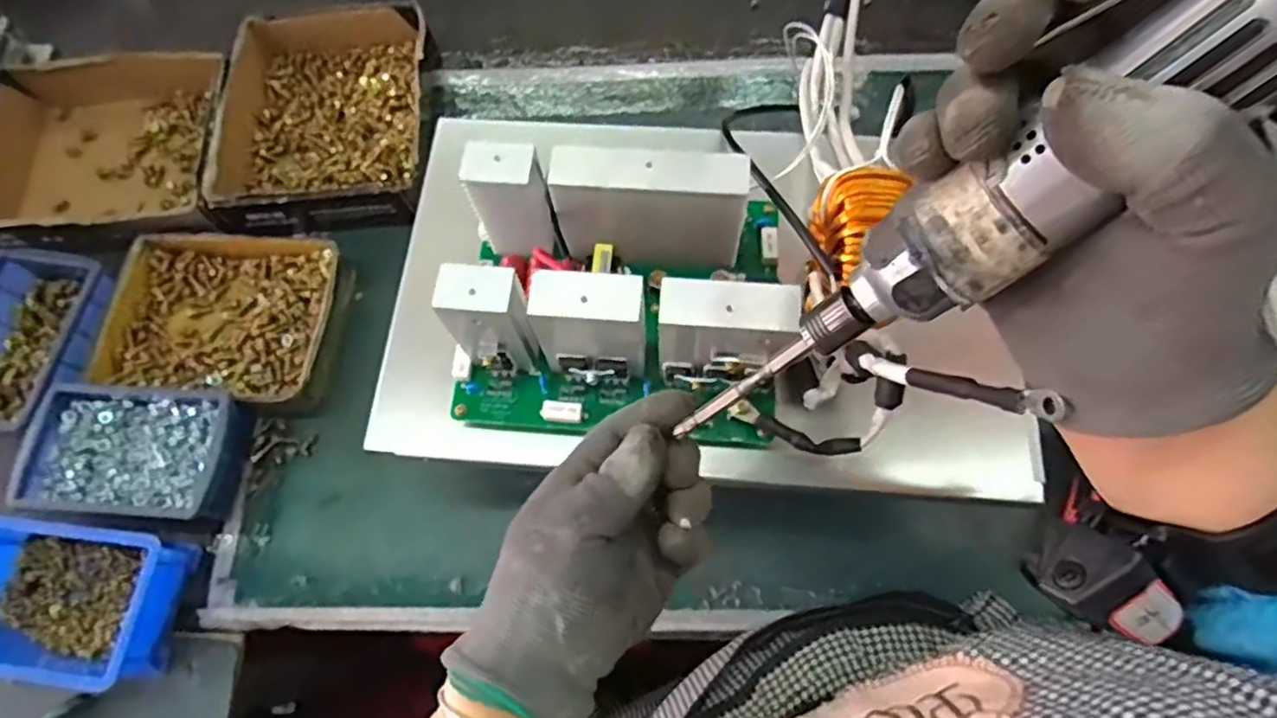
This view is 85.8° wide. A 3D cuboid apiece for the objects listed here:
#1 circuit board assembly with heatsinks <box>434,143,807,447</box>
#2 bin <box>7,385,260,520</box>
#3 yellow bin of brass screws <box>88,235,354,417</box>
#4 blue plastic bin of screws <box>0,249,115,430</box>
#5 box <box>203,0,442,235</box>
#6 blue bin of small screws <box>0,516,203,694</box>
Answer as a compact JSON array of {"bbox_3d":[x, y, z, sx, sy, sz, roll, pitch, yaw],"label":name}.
[{"bbox_3d":[-0.013,-0.038,0.388,0.190,0.090,0.145,4,71,4],"label":"circuit board assembly with heatsinks"},{"bbox_3d":[-0.378,0.073,0.522,0.150,0.041,0.097,3,71,4],"label":"bin"},{"bbox_3d":[-0.338,-0.034,0.565,0.186,0.037,0.143,5,71,4],"label":"yellow bin of brass screws"},{"bbox_3d":[-0.486,-0.012,0.554,0.108,0.048,0.141,5,71,5],"label":"blue plastic bin of screws"},{"bbox_3d":[-0.282,-0.223,0.623,0.185,0.051,0.220,-6,71,1],"label":"box"},{"bbox_3d":[-0.405,0.169,0.483,0.144,0.055,0.097,6,71,5],"label":"blue bin of small screws"}]

